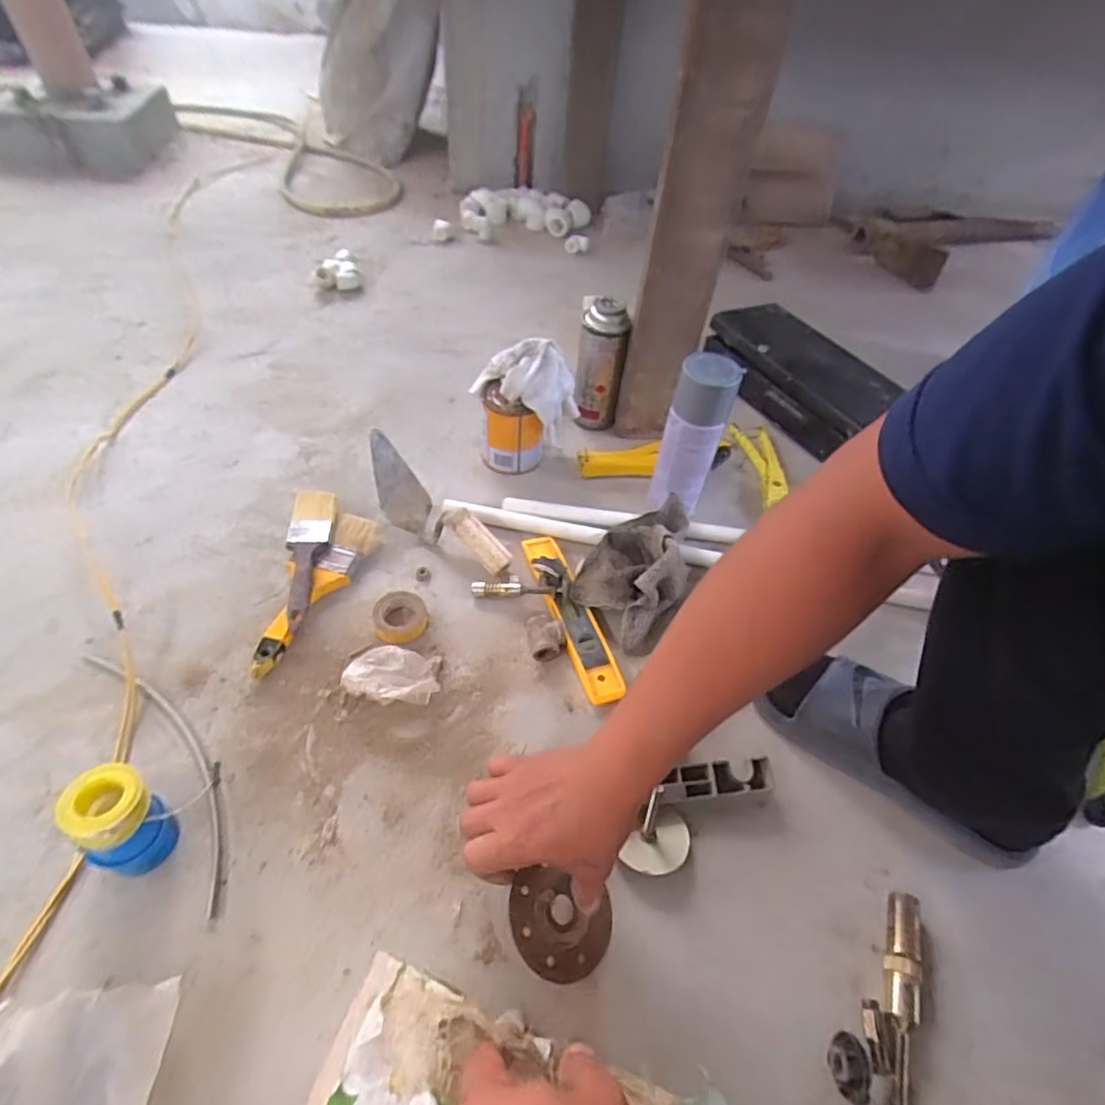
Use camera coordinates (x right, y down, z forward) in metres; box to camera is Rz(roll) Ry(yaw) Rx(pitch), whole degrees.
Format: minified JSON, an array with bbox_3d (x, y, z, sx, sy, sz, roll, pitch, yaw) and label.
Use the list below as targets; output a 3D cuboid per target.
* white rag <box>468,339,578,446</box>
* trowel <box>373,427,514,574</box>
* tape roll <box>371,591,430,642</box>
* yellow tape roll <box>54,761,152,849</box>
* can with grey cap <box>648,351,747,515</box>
[{"bbox_3d":[-0.040,-0.213,0.761,0.140,0.100,0.059,21,51,13],"label":"white rag"},{"bbox_3d":[-0.148,-0.046,0.713,0.074,0.069,0.231,-35,60,-29],"label":"trowel"},{"bbox_3d":[-0.161,0.066,0.639,0.054,0.020,0.060,-16,52,-17],"label":"tape roll"},{"bbox_3d":[-0.325,0.183,0.440,0.049,0.033,0.052,2,49,-3],"label":"yellow tape roll"},{"bbox_3d":[0.162,-0.127,0.707,0.062,0.199,0.066,2,49,-3],"label":"can with grey cap"}]

